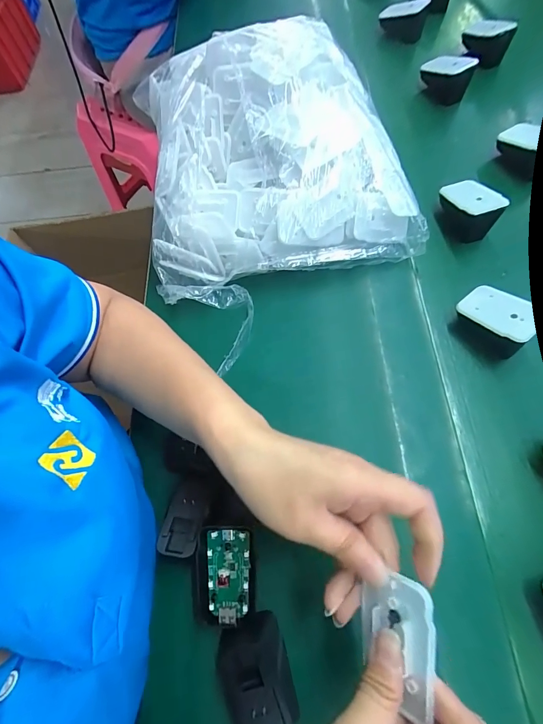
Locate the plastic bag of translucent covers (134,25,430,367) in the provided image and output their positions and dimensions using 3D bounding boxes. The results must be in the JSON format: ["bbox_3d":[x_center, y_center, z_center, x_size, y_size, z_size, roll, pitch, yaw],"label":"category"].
[{"bbox_3d":[-0.015,-0.215,0.395,0.258,0.130,0.319,-23,67,-5],"label":"plastic bag of translucent covers"}]

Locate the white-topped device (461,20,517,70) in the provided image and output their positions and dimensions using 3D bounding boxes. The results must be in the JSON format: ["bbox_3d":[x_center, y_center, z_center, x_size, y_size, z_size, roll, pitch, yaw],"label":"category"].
[{"bbox_3d":[0.316,-0.474,0.538,0.027,0.050,0.064,-39,68,-14],"label":"white-topped device"}]

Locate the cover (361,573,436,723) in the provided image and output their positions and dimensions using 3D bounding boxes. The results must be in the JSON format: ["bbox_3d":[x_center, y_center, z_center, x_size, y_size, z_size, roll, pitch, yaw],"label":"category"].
[{"bbox_3d":[0.066,0.148,0.192,0.041,0.006,0.068,-5,81,47],"label":"cover"}]

